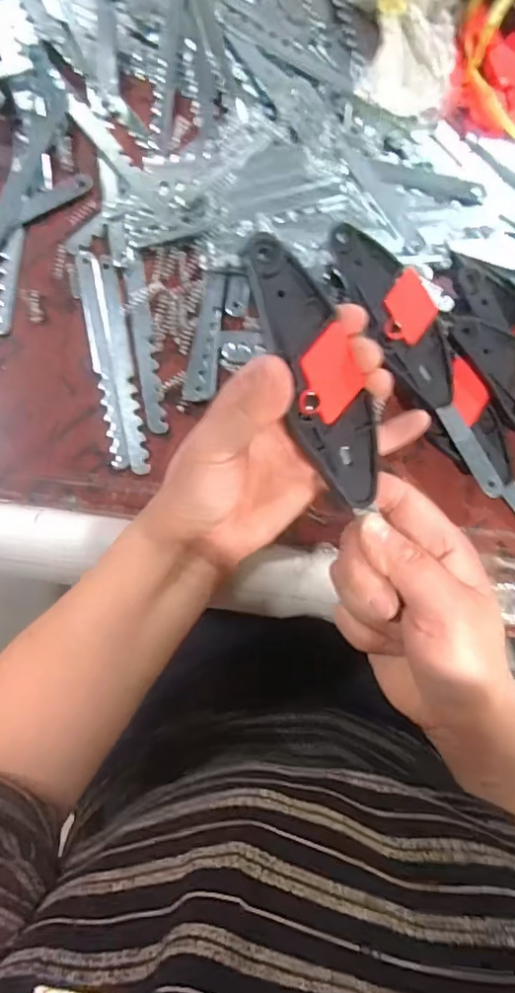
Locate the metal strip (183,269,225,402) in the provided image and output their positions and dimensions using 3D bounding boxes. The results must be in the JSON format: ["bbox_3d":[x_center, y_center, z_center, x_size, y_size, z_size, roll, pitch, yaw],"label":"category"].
[{"bbox_3d":[-0.033,-0.105,0.367,0.019,0.005,0.086,7,84,0],"label":"metal strip"}]

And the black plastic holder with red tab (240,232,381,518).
[{"bbox_3d":[0.028,-0.055,0.254,0.035,0.009,0.124,-23,102,-4],"label":"black plastic holder with red tab"}]

